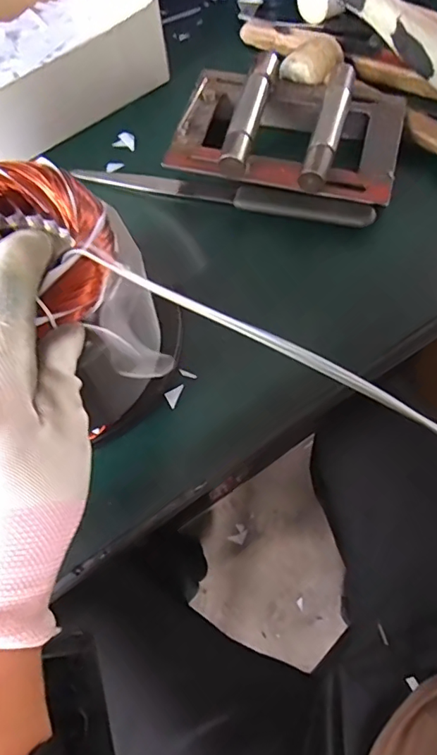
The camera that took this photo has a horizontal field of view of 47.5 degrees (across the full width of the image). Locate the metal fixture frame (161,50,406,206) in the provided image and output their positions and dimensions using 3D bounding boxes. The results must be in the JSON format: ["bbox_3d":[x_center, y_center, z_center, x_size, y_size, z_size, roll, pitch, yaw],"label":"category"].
[{"bbox_3d":[0.063,-0.221,0.450,0.198,0.052,0.143,15,67,9],"label":"metal fixture frame"}]

